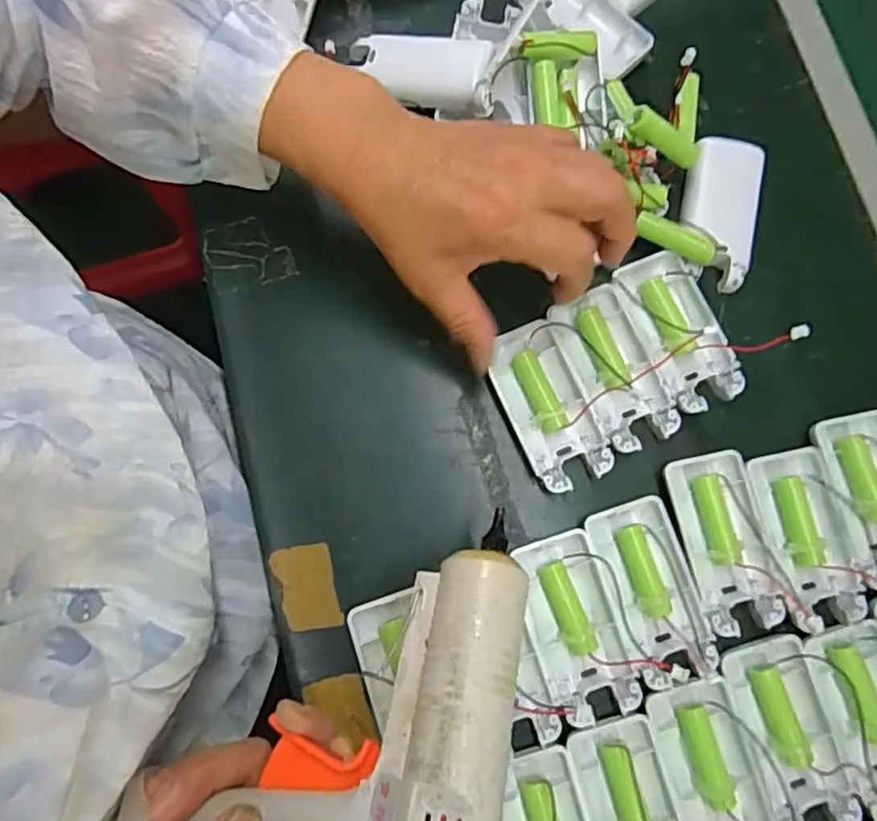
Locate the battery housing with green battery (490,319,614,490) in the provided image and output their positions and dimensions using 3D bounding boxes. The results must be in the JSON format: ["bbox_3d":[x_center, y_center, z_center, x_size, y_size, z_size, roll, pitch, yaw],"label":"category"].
[{"bbox_3d":[0.061,-0.002,0.365,0.044,0.013,0.094,-23,79,-5],"label":"battery housing with green battery"}]

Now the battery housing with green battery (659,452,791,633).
[{"bbox_3d":[0.158,0.071,0.351,0.045,0.017,0.093,-13,78,-3],"label":"battery housing with green battery"}]

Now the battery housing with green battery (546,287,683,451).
[{"bbox_3d":[0.101,-0.024,0.371,0.041,0.020,0.092,-24,79,-6],"label":"battery housing with green battery"}]

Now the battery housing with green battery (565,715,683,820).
[{"bbox_3d":[0.097,0.204,0.319,0.045,0.023,0.090,-15,78,-4],"label":"battery housing with green battery"}]

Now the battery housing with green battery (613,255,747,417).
[{"bbox_3d":[0.143,-0.048,0.375,0.045,0.015,0.095,-24,79,-6],"label":"battery housing with green battery"}]

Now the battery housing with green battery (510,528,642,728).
[{"bbox_3d":[0.072,0.116,0.341,0.046,0.016,0.094,-18,78,-4],"label":"battery housing with green battery"}]

